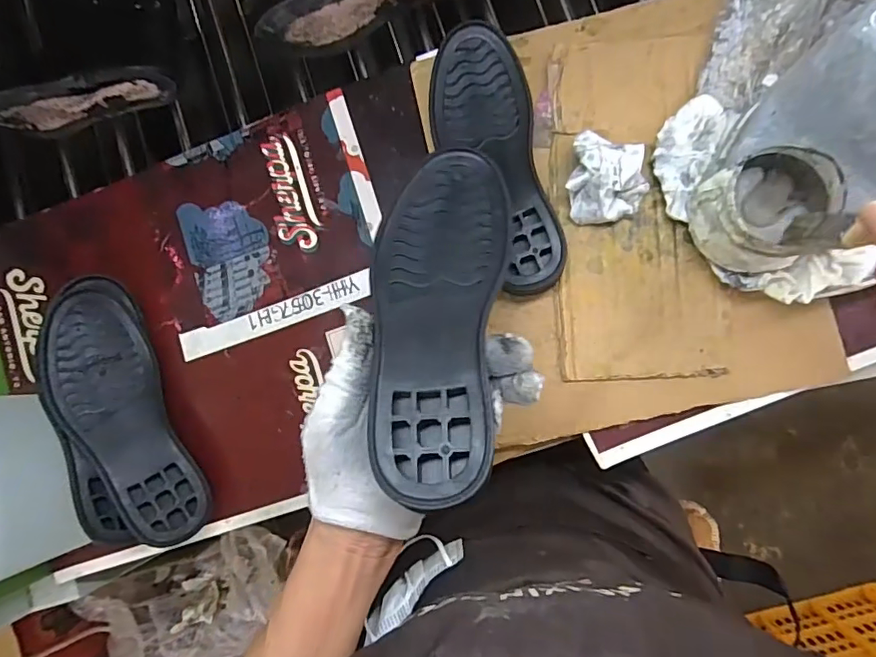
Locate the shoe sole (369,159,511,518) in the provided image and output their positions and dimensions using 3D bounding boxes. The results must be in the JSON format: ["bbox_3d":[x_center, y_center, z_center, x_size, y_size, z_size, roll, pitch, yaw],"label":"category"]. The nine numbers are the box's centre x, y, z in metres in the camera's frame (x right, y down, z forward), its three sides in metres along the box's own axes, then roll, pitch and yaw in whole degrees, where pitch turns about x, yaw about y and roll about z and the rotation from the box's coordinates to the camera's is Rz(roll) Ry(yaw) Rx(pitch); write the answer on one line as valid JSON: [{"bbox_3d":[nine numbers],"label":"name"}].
[{"bbox_3d":[0.000,-0.011,0.291,0.073,0.020,0.207,0,61,7],"label":"shoe sole"}]

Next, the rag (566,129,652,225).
[{"bbox_3d":[0.122,-0.106,0.375,0.056,0.039,0.061,13,88,8],"label":"rag"}]

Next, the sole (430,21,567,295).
[{"bbox_3d":[0.040,-0.131,0.401,0.077,0.029,0.212,-11,85,7],"label":"sole"}]

